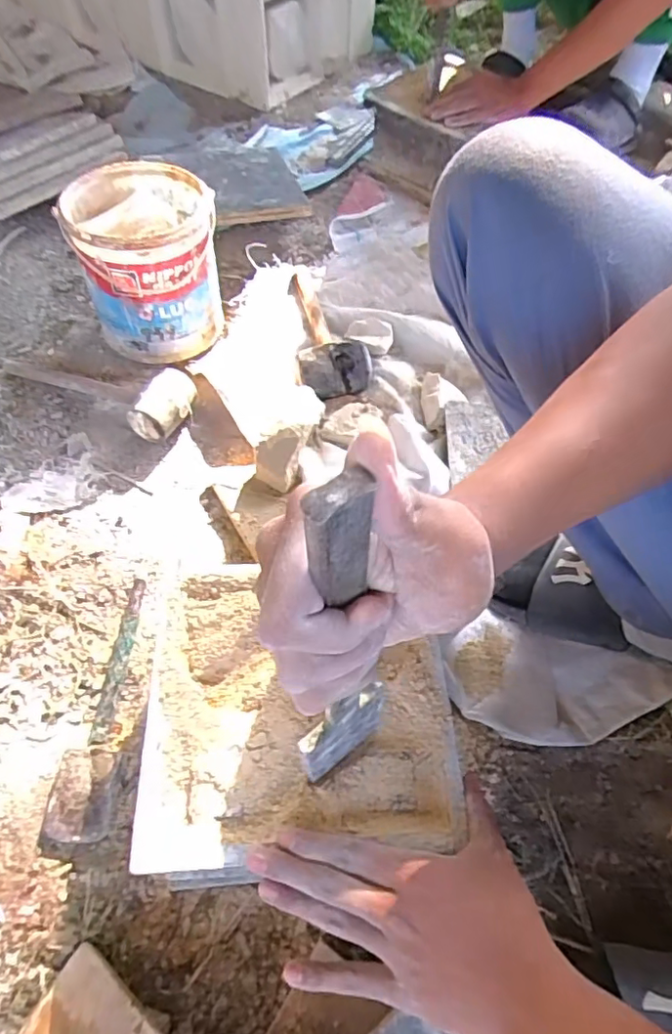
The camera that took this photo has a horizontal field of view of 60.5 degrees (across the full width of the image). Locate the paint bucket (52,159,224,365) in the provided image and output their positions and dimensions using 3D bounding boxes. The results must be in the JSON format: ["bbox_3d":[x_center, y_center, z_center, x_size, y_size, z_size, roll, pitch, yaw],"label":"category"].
[{"bbox_3d":[-0.256,-0.346,0.803,0.178,0.195,0.178,0,58,-1],"label":"paint bucket"}]

